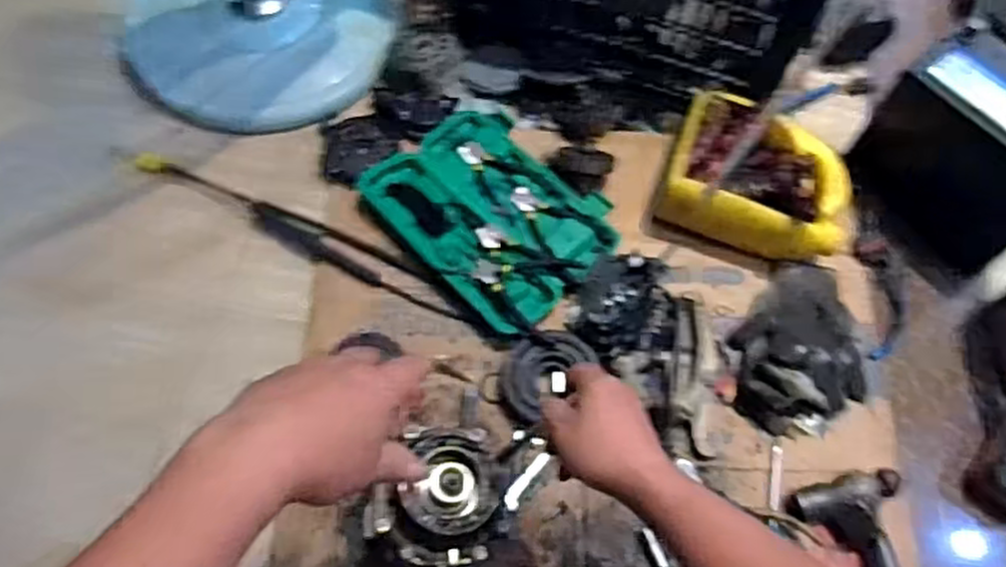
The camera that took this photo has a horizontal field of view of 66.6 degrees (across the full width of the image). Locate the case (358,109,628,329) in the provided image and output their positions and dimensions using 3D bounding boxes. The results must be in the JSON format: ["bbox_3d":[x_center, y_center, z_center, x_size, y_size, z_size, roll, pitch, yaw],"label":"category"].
[{"bbox_3d":[-0.014,-0.094,0.975,0.224,0.037,0.294,-41,73,-18],"label":"case"}]

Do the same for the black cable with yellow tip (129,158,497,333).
[{"bbox_3d":[-0.233,-0.059,0.942,0.503,0.018,0.047,24,66,9],"label":"black cable with yellow tip"}]

